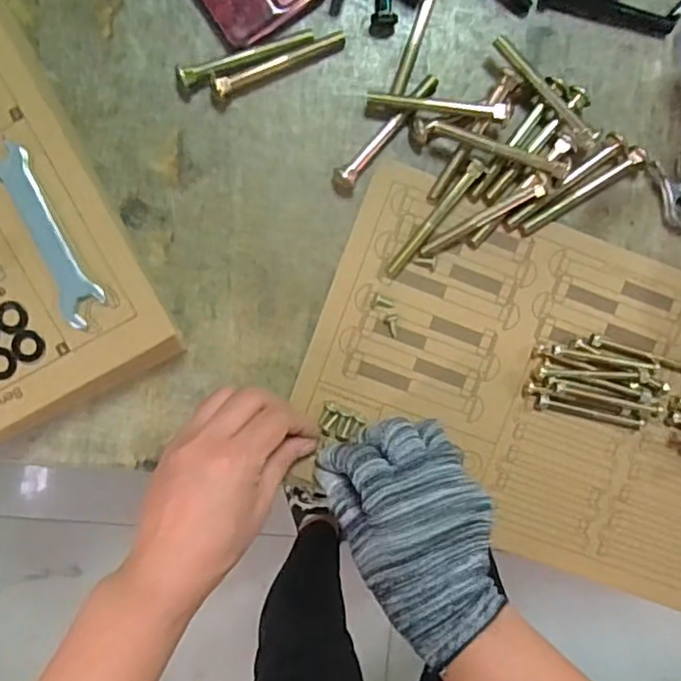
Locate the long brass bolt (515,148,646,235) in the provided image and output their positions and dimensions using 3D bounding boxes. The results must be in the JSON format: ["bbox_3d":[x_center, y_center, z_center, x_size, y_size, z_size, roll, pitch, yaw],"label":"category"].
[{"bbox_3d":[0.165,-0.101,0.418,0.096,0.012,0.009,-34,96,2],"label":"long brass bolt"}]

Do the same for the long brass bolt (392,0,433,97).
[{"bbox_3d":[0.053,-0.208,0.411,0.012,0.014,0.085,19,95,-4],"label":"long brass bolt"}]

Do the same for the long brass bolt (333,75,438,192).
[{"bbox_3d":[0.032,-0.140,0.415,0.014,0.012,0.098,44,93,-5],"label":"long brass bolt"}]

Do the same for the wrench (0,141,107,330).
[{"bbox_3d":[-0.178,-0.063,0.372,0.027,0.005,0.114,-25,92,6],"label":"wrench"}]

